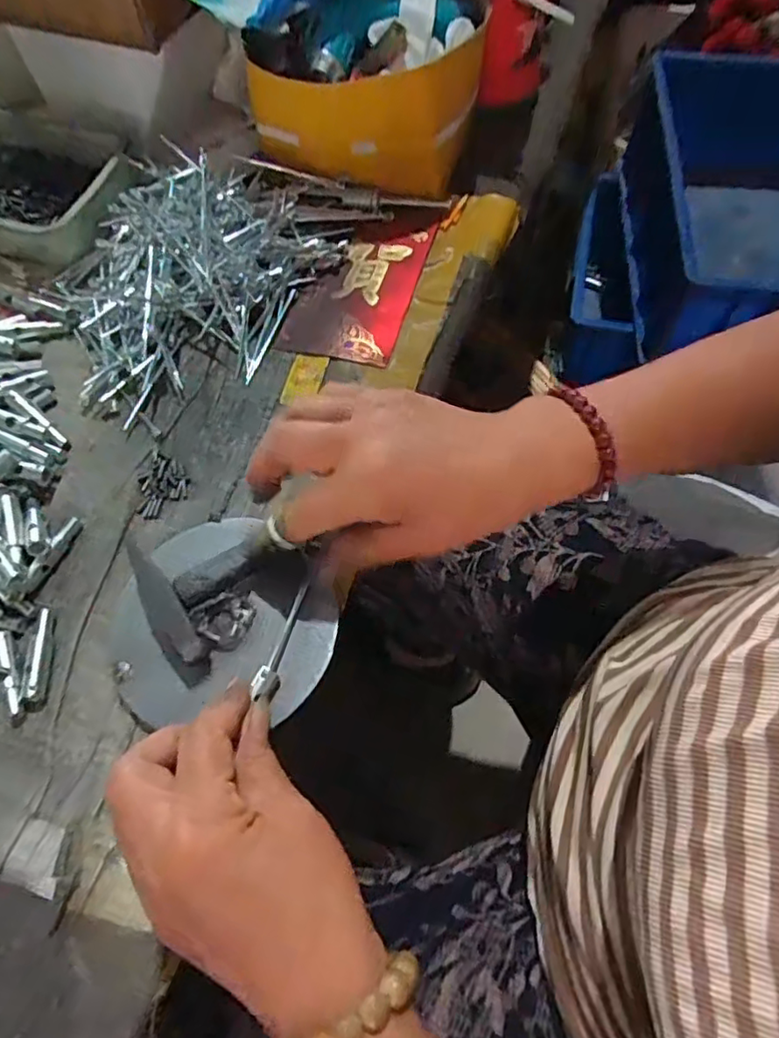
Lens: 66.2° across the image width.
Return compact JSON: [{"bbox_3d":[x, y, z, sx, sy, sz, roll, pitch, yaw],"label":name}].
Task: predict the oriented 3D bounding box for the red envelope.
[{"bbox_3d":[-0.022,-0.187,0.459,0.086,0.008,0.163,13,65,8],"label":"red envelope"}]

